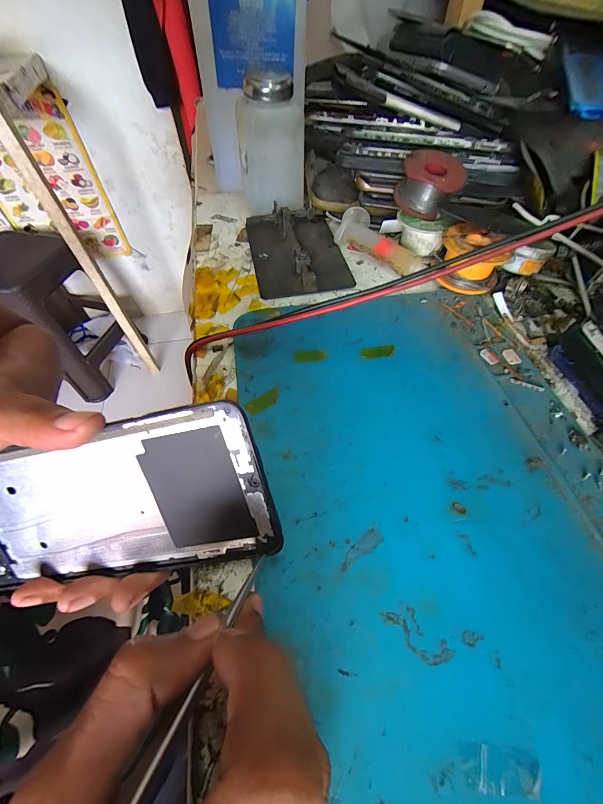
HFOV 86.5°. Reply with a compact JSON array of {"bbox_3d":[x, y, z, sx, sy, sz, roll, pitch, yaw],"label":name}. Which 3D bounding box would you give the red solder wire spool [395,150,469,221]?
[{"bbox_3d":[0.109,-0.186,0.274,0.052,0.033,0.049,0,56,0],"label":"red solder wire spool"}]

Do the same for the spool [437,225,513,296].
[{"bbox_3d":[0.135,-0.111,0.254,0.051,0.034,0.044,16,58,11],"label":"spool"}]

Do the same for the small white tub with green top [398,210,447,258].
[{"bbox_3d":[0.100,-0.144,0.276,0.038,0.025,0.036,0,56,0],"label":"small white tub with green top"}]

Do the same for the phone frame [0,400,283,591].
[{"bbox_3d":[-0.091,0.048,0.143,0.158,0.072,0.004,-12,17,9],"label":"phone frame"}]

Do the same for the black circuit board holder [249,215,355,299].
[{"bbox_3d":[-0.005,-0.138,0.285,0.077,0.013,0.117,-10,57,-6],"label":"black circuit board holder"}]

